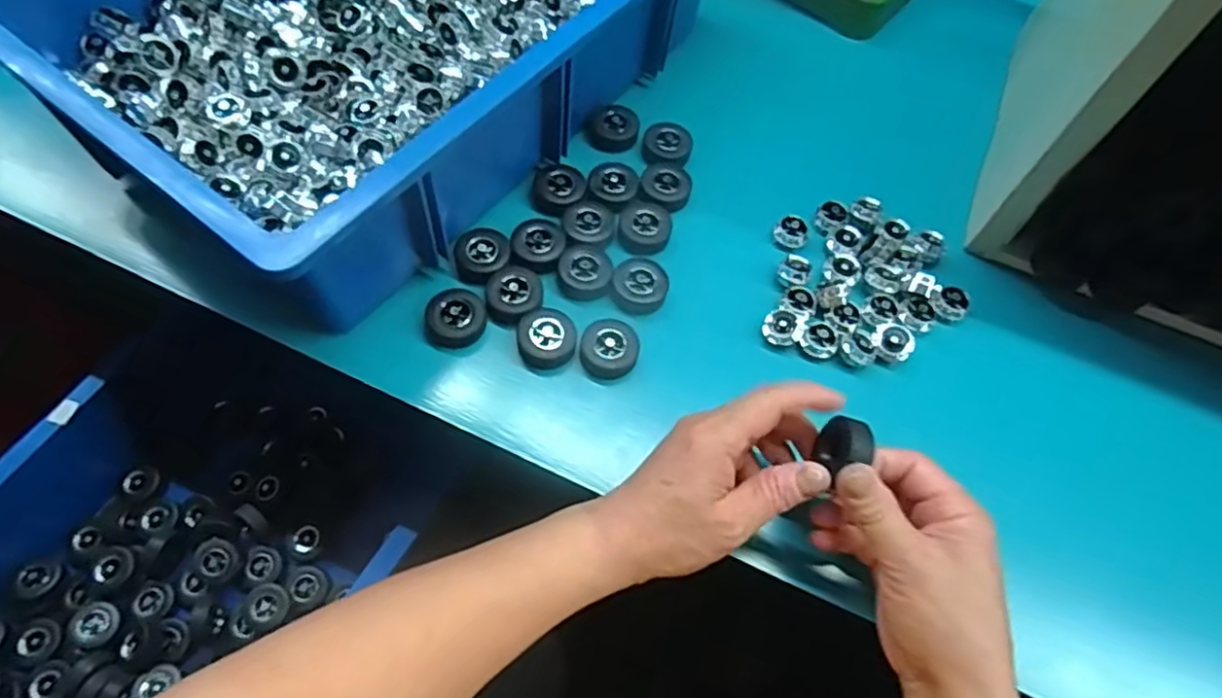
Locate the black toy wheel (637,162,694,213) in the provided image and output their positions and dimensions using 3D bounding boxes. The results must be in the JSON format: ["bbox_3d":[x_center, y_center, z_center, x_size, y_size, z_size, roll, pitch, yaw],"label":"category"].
[{"bbox_3d":[0.039,-0.118,0.497,0.037,0.016,0.038,1,64,-2],"label":"black toy wheel"}]

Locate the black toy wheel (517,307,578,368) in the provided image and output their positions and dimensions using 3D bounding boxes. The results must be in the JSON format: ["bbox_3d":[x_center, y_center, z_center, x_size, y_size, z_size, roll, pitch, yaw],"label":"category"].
[{"bbox_3d":[-0.041,-0.006,0.427,0.036,0.016,0.038,1,64,-2],"label":"black toy wheel"}]

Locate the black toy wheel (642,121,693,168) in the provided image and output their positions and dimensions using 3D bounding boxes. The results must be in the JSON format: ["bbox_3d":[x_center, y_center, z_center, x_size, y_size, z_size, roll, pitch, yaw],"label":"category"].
[{"bbox_3d":[0.042,-0.155,0.518,0.036,0.014,0.037,1,64,-2],"label":"black toy wheel"}]

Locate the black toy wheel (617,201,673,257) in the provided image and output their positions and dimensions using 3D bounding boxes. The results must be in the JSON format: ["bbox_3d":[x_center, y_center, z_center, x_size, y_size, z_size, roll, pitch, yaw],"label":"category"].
[{"bbox_3d":[0.024,-0.087,0.478,0.037,0.015,0.040,1,64,-2],"label":"black toy wheel"}]

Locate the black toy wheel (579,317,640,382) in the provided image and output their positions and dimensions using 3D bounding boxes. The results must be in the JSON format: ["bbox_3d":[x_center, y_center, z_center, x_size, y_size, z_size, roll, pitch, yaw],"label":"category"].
[{"bbox_3d":[-0.001,0.000,0.430,0.036,0.016,0.039,1,64,-2],"label":"black toy wheel"}]

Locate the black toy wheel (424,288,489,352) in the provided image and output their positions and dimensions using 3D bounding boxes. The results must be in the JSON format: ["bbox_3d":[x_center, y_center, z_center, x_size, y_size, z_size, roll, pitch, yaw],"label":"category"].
[{"bbox_3d":[-0.099,-0.020,0.431,0.037,0.013,0.038,1,64,-2],"label":"black toy wheel"}]

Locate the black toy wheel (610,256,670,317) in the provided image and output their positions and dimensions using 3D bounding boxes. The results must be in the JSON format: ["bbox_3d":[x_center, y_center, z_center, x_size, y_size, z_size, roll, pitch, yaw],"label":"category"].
[{"bbox_3d":[0.019,-0.042,0.451,0.036,0.012,0.038,1,64,-2],"label":"black toy wheel"}]

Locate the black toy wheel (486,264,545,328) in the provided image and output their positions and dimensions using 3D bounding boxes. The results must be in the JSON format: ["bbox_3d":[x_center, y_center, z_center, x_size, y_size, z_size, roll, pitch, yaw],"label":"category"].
[{"bbox_3d":[-0.063,-0.036,0.441,0.041,0.012,0.034,-37,72,-18],"label":"black toy wheel"}]

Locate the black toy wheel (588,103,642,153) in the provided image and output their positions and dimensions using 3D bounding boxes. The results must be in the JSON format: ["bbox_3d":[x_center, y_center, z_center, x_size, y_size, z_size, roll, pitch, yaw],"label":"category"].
[{"bbox_3d":[0.002,-0.171,0.523,0.036,0.015,0.037,1,64,-2],"label":"black toy wheel"}]

